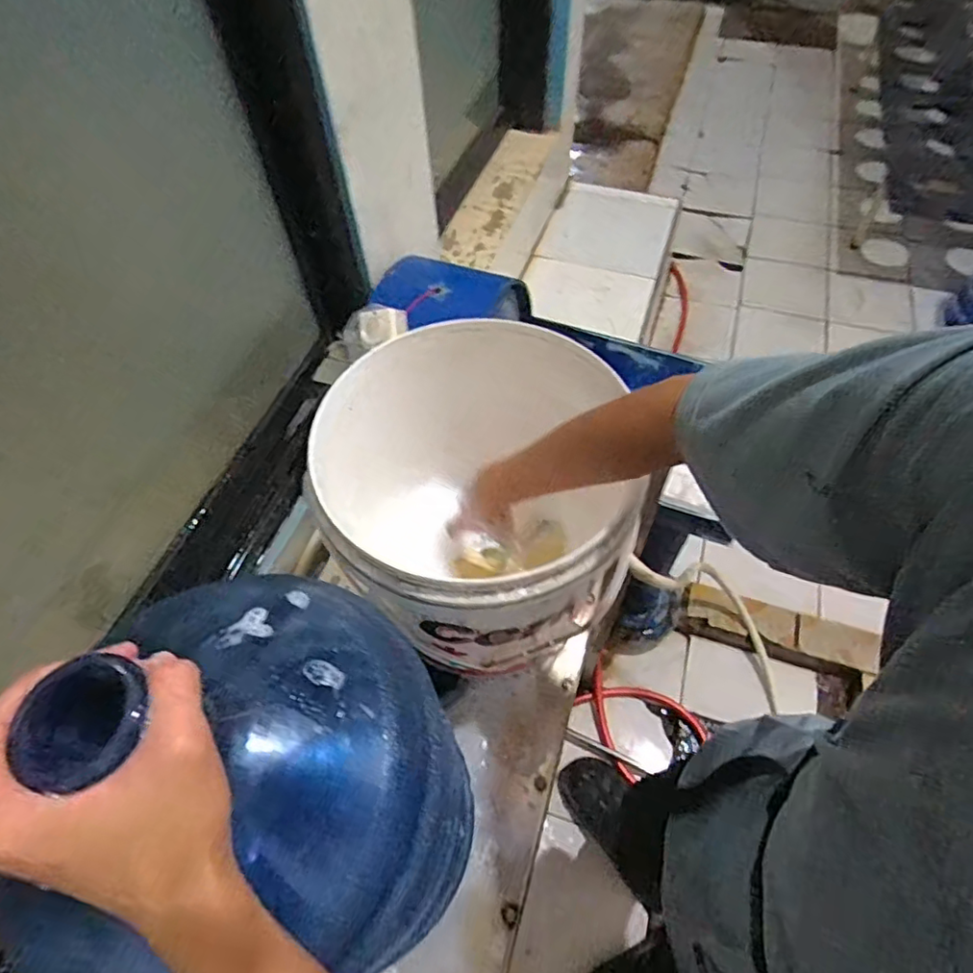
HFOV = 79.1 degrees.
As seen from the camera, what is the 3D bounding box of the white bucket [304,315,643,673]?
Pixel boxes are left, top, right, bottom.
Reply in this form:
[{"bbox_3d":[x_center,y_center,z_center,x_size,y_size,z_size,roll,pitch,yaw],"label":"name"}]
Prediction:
[{"bbox_3d":[-0.012,0.031,0.659,0.281,0.298,0.307,-1,56,1],"label":"white bucket"}]

